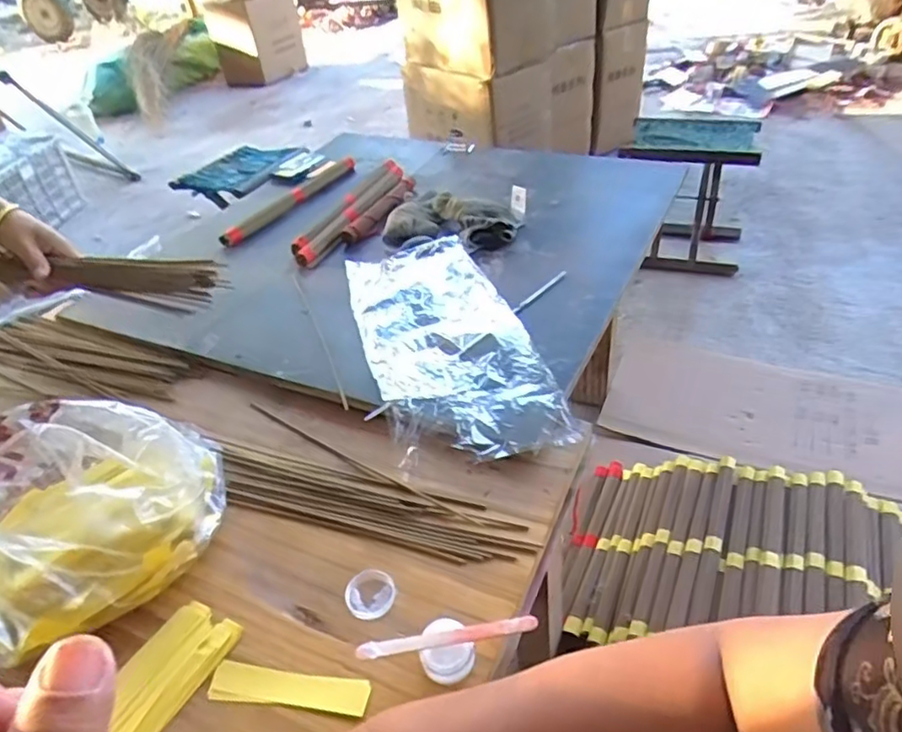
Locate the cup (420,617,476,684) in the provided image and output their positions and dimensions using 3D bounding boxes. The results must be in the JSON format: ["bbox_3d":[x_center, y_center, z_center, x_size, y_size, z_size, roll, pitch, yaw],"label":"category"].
[{"bbox_3d":[-0.003,0.198,0.429,0.035,0.028,0.034,-4,38,3],"label":"cup"}]

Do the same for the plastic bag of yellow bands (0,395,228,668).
[{"bbox_3d":[-0.333,0.104,0.498,0.259,0.140,0.218,-14,39,-9],"label":"plastic bag of yellow bands"}]

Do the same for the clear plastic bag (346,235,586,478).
[{"bbox_3d":[-0.010,-0.036,0.698,0.169,0.037,0.374,-14,39,-8],"label":"clear plastic bag"}]

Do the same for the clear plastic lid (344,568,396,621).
[{"bbox_3d":[-0.062,0.174,0.477,0.037,0.008,0.039,-4,38,3],"label":"clear plastic lid"}]

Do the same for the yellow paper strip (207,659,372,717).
[{"bbox_3d":[-0.112,0.223,0.432,0.112,0.004,0.025,1,39,11],"label":"yellow paper strip"}]

